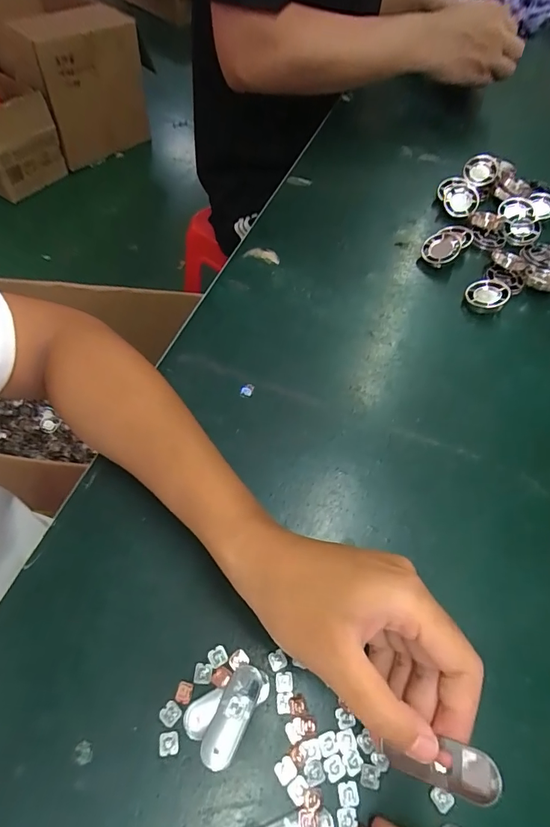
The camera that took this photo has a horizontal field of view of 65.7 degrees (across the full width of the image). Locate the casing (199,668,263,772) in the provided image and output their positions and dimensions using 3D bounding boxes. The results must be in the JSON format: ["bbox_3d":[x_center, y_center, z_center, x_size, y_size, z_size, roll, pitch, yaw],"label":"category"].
[{"bbox_3d":[-0.024,0.167,0.235,0.018,0.004,0.049,24,59,10],"label":"casing"}]

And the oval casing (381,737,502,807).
[{"bbox_3d":[0.069,0.150,0.180,0.046,0.007,0.017,-17,52,30],"label":"oval casing"}]

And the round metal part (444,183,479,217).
[{"bbox_3d":[0.222,-0.254,0.508,0.039,0.010,0.044,30,85,15],"label":"round metal part"}]

